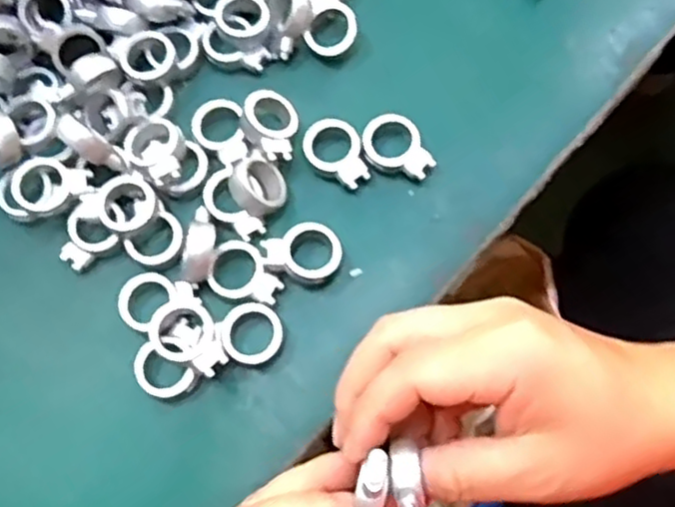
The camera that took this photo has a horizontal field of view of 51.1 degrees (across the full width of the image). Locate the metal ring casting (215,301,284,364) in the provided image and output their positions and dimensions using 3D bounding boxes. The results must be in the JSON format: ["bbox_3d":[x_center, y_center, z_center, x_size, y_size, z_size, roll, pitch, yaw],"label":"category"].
[{"bbox_3d":[-0.037,0.035,0.306,0.025,0.010,0.026,0,74,2],"label":"metal ring casting"}]

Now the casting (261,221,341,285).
[{"bbox_3d":[-0.014,0.002,0.312,0.032,0.013,0.027,-23,75,-5],"label":"casting"}]

